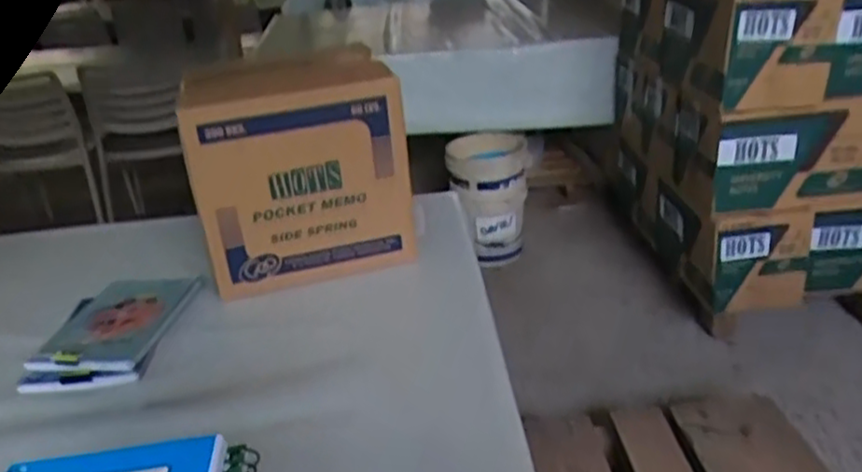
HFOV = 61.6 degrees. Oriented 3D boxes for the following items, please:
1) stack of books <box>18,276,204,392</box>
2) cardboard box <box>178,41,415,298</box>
[{"bbox_3d":[-0.442,0.126,1.004,0.170,0.033,0.246,-1,26,6],"label":"stack of books"},{"bbox_3d":[-0.207,-0.132,1.150,0.309,0.309,0.306,-8,26,-8],"label":"cardboard box"}]

